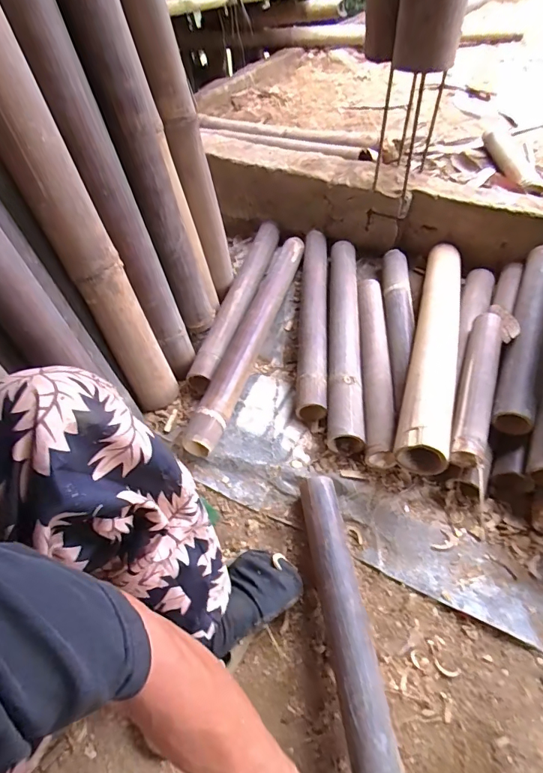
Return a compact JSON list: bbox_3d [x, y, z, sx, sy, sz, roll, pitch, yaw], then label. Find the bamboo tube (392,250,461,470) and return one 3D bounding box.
[{"bbox_3d":[0.330,-0.101,0.837,0.085,0.102,0.584,14,56,14],"label":"bamboo tube"}]

